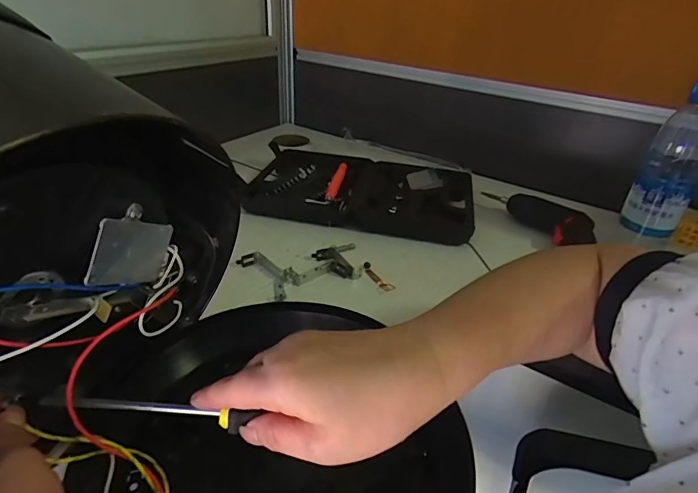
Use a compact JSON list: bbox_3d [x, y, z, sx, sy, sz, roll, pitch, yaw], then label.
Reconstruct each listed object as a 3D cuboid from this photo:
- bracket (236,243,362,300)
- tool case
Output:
[{"bbox_3d":[-0.051,0.019,0.506,0.138,0.014,0.087,-13,36,-26],"label":"bracket"},{"bbox_3d":[0.019,-0.091,0.664,0.336,0.030,0.209,11,33,11],"label":"tool case"}]

